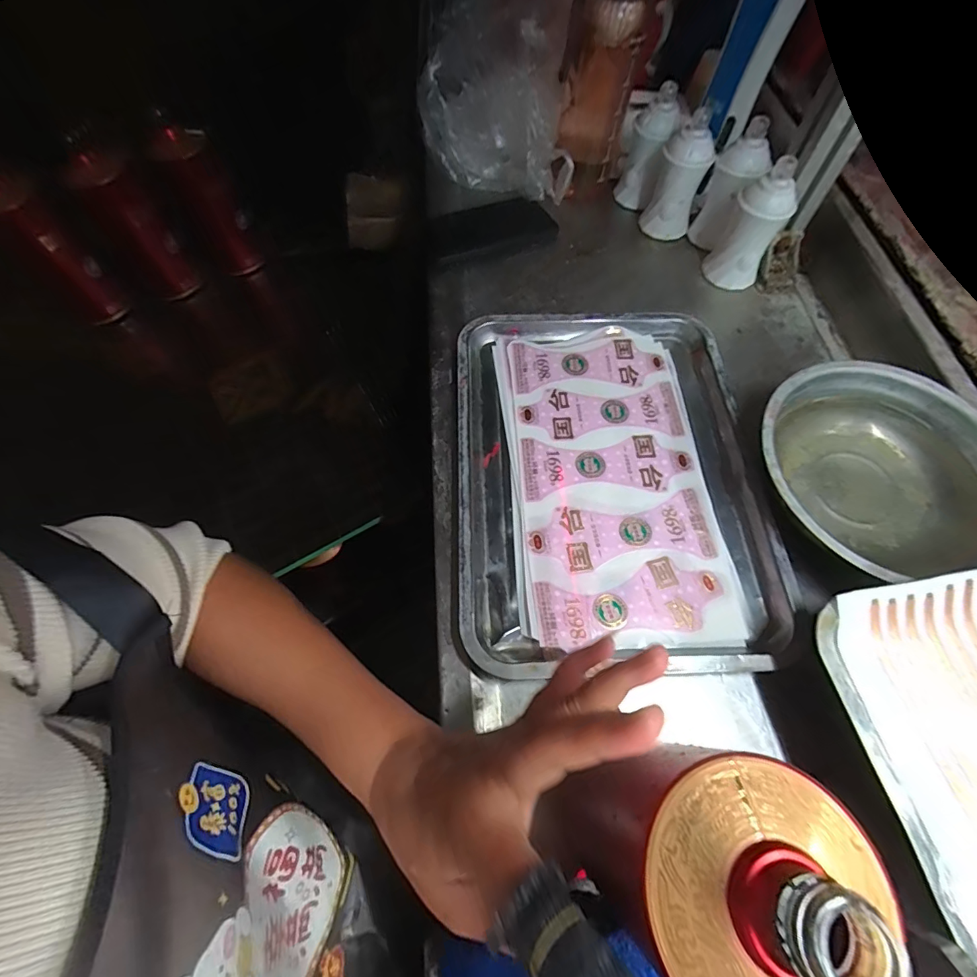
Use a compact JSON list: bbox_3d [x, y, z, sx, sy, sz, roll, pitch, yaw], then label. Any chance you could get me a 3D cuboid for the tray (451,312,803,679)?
[{"bbox_3d":[0.099,-0.021,0.405,0.255,0.029,0.348,-2,61,2],"label":"tray"}]

